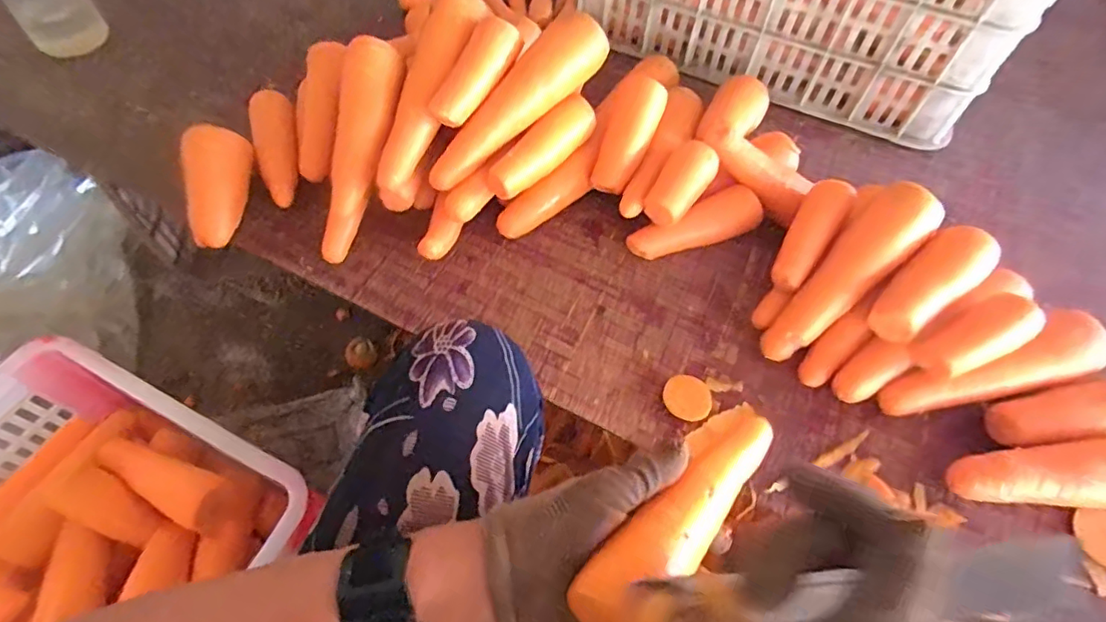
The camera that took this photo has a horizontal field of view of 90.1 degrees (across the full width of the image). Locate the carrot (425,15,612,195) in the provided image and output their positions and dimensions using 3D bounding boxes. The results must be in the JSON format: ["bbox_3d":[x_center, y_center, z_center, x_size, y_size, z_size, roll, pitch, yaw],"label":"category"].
[{"bbox_3d":[-0.035,-0.195,0.525,0.213,0.044,0.046,-45,69,-1],"label":"carrot"}]

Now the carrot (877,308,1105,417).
[{"bbox_3d":[0.383,0.053,0.485,0.192,0.063,0.057,-12,60,-10],"label":"carrot"}]

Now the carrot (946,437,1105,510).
[{"bbox_3d":[0.410,0.137,0.446,0.178,0.049,0.056,-5,58,-6],"label":"carrot"}]

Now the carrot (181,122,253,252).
[{"bbox_3d":[-0.327,-0.121,0.536,0.046,0.044,0.125,-3,76,-5],"label":"carrot"}]

